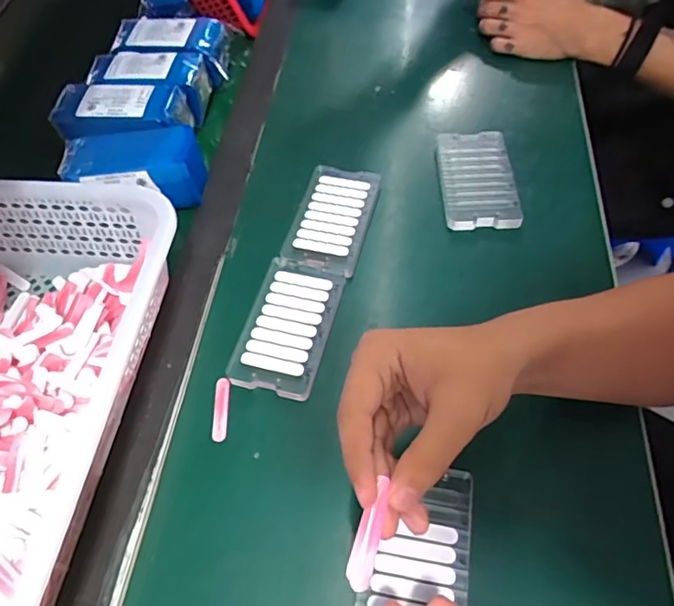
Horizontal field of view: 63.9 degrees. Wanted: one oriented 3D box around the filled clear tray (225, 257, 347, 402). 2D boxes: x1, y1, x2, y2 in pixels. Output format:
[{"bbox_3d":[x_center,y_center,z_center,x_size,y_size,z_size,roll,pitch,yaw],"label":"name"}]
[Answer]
[{"bbox_3d":[-0.040,0.017,0.452,0.069,0.008,0.121,10,59,12],"label":"filled clear tray"}]

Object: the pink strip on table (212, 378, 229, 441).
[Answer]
[{"bbox_3d":[-0.090,0.082,0.421,0.011,0.004,0.051,-6,57,2],"label":"pink strip on table"}]

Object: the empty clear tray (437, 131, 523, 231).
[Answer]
[{"bbox_3d":[0.139,-0.124,0.544,0.068,0.017,0.126,-3,57,4],"label":"empty clear tray"}]

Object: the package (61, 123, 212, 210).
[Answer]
[{"bbox_3d":[-0.198,-0.132,0.541,0.131,0.052,0.074,-9,57,0],"label":"package"}]

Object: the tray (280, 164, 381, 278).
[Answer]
[{"bbox_3d":[-0.004,-0.081,0.518,0.071,0.013,0.127,10,59,12],"label":"tray"}]

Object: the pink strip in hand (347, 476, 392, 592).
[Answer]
[{"bbox_3d":[0.016,0.113,0.266,0.012,0.006,0.051,13,64,14],"label":"pink strip in hand"}]

